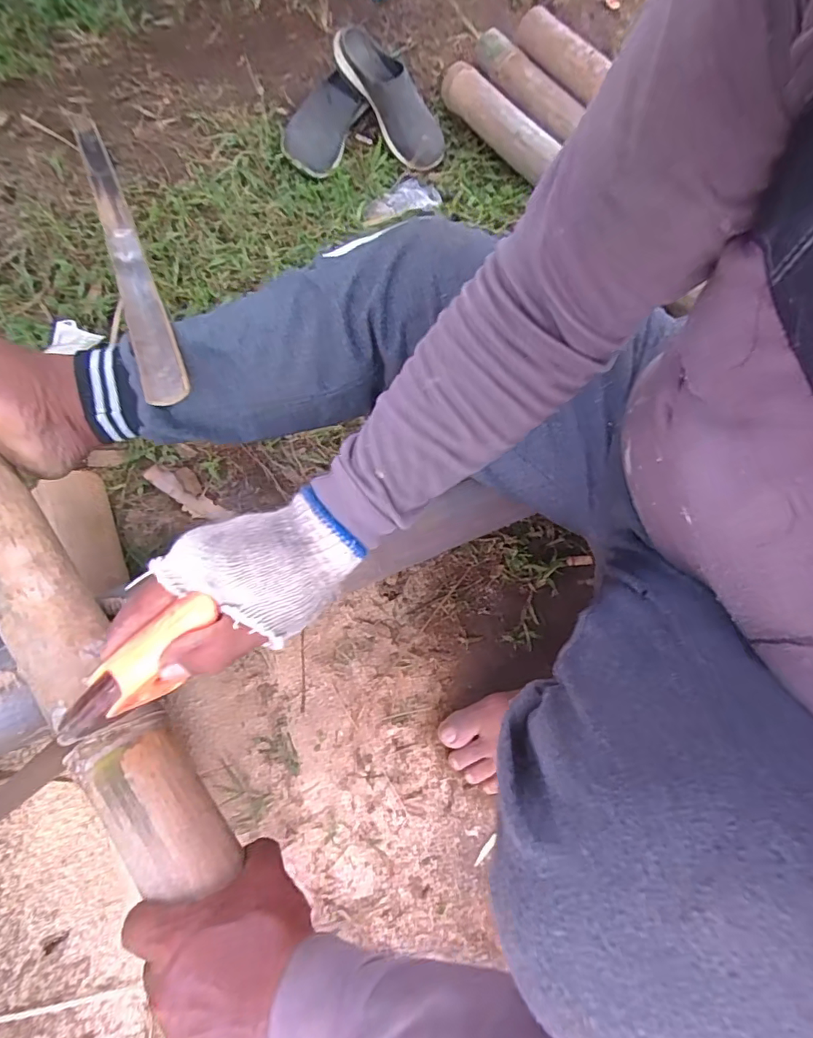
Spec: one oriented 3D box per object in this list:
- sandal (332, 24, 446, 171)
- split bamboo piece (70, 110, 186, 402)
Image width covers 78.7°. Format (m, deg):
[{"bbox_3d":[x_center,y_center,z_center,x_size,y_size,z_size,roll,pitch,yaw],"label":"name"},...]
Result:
[{"bbox_3d":[-0.025,-0.781,0.912,0.104,0.065,0.265,-44,104,-15],"label":"sandal"},{"bbox_3d":[-0.376,-0.392,0.635,0.035,0.024,0.848,-25,55,-10],"label":"split bamboo piece"}]

